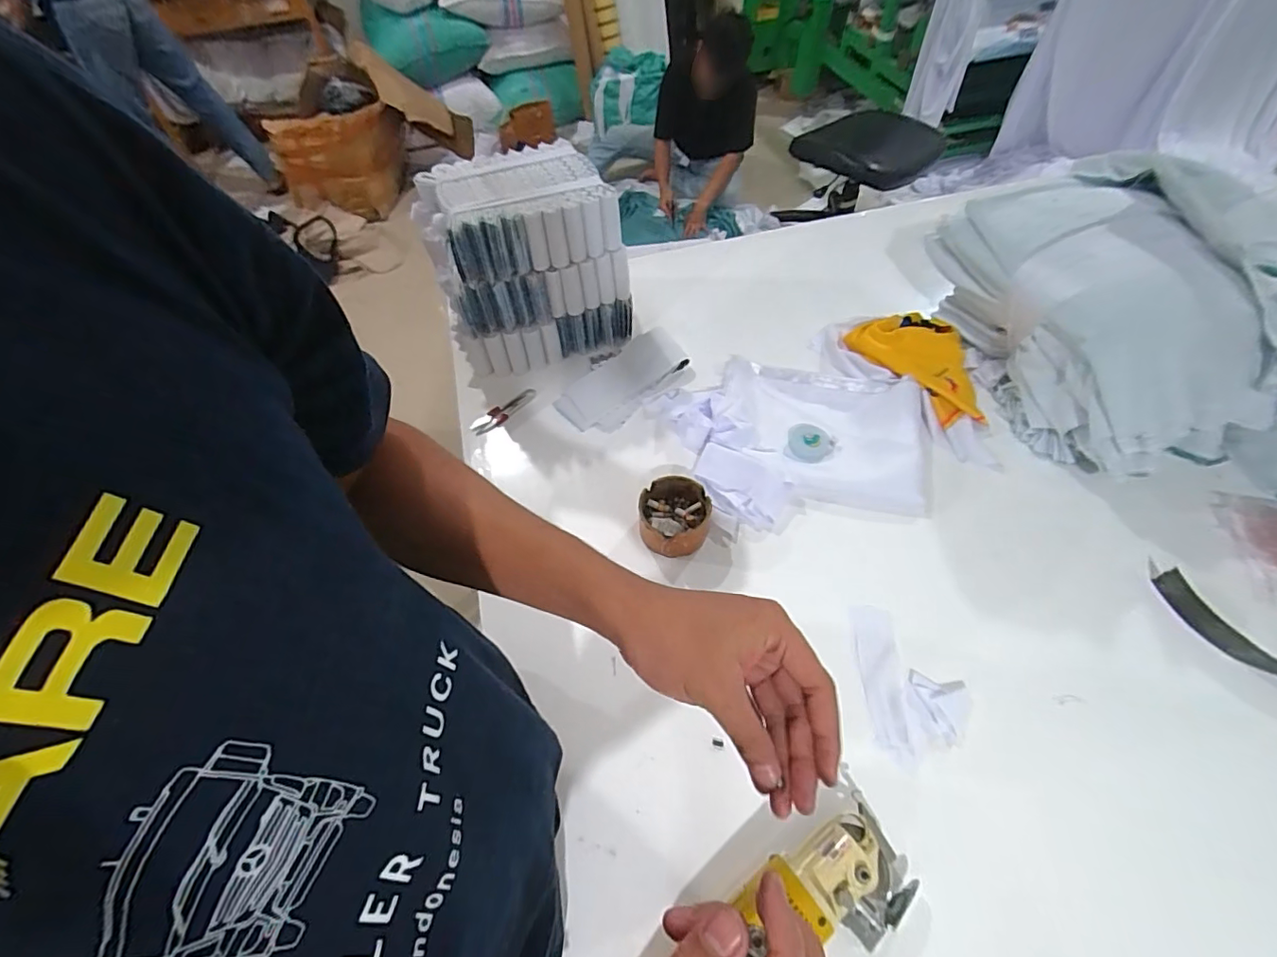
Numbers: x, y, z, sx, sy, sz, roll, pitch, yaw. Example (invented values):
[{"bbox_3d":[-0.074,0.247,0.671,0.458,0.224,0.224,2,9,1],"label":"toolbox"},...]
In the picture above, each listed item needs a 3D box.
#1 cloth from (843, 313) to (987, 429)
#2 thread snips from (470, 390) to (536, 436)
[{"bbox_3d":[0.403,-0.157,0.753,0.146,0.043,0.199,-17,56,-8],"label":"cloth"},{"bbox_3d":[-0.193,-0.098,0.775,0.106,0.006,0.039,-36,61,-20],"label":"thread snips"}]

